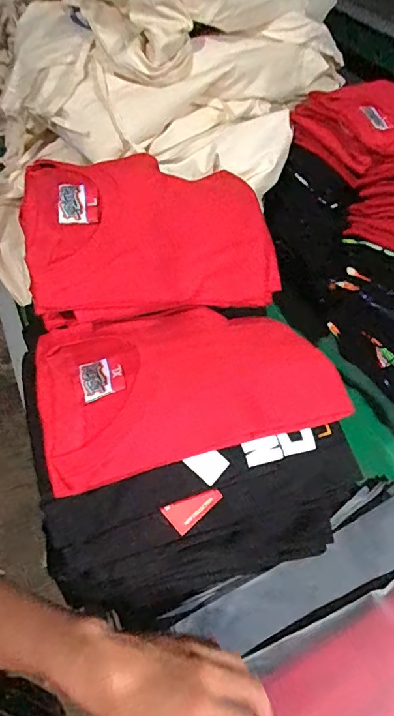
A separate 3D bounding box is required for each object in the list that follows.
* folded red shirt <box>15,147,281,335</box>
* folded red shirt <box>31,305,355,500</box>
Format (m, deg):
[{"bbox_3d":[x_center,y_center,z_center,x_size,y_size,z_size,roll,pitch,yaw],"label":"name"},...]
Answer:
[{"bbox_3d":[-0.046,-0.144,0.551,0.284,0.113,0.179,-12,51,-11],"label":"folded red shirt"},{"bbox_3d":[-0.013,0.011,0.466,0.279,0.039,0.192,-12,51,-11],"label":"folded red shirt"}]

